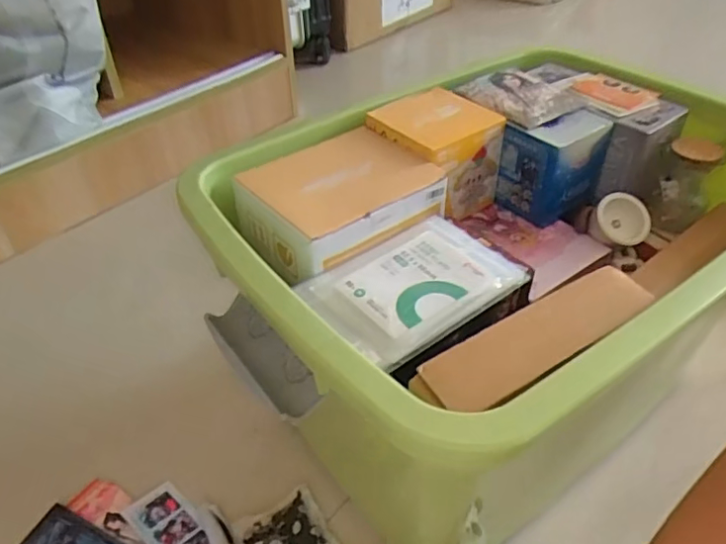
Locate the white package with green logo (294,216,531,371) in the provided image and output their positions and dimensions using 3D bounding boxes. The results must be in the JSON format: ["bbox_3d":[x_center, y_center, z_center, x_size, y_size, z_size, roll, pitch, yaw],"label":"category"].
[{"bbox_3d":[0.036,0.006,0.402,0.136,0.015,0.093,-28,47,-29],"label":"white package with green logo"}]

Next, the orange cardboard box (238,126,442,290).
[{"bbox_3d":[-0.019,-0.058,0.461,0.144,0.047,0.117,-27,47,-29],"label":"orange cardboard box"}]

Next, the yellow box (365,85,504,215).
[{"bbox_3d":[0.064,-0.105,0.530,0.091,0.087,0.092,-29,48,-30],"label":"yellow box"}]

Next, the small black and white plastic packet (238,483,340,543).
[{"bbox_3d":[-0.065,0.231,0.497,0.072,0.009,0.070,-22,45,-24],"label":"small black and white plastic packet"}]

